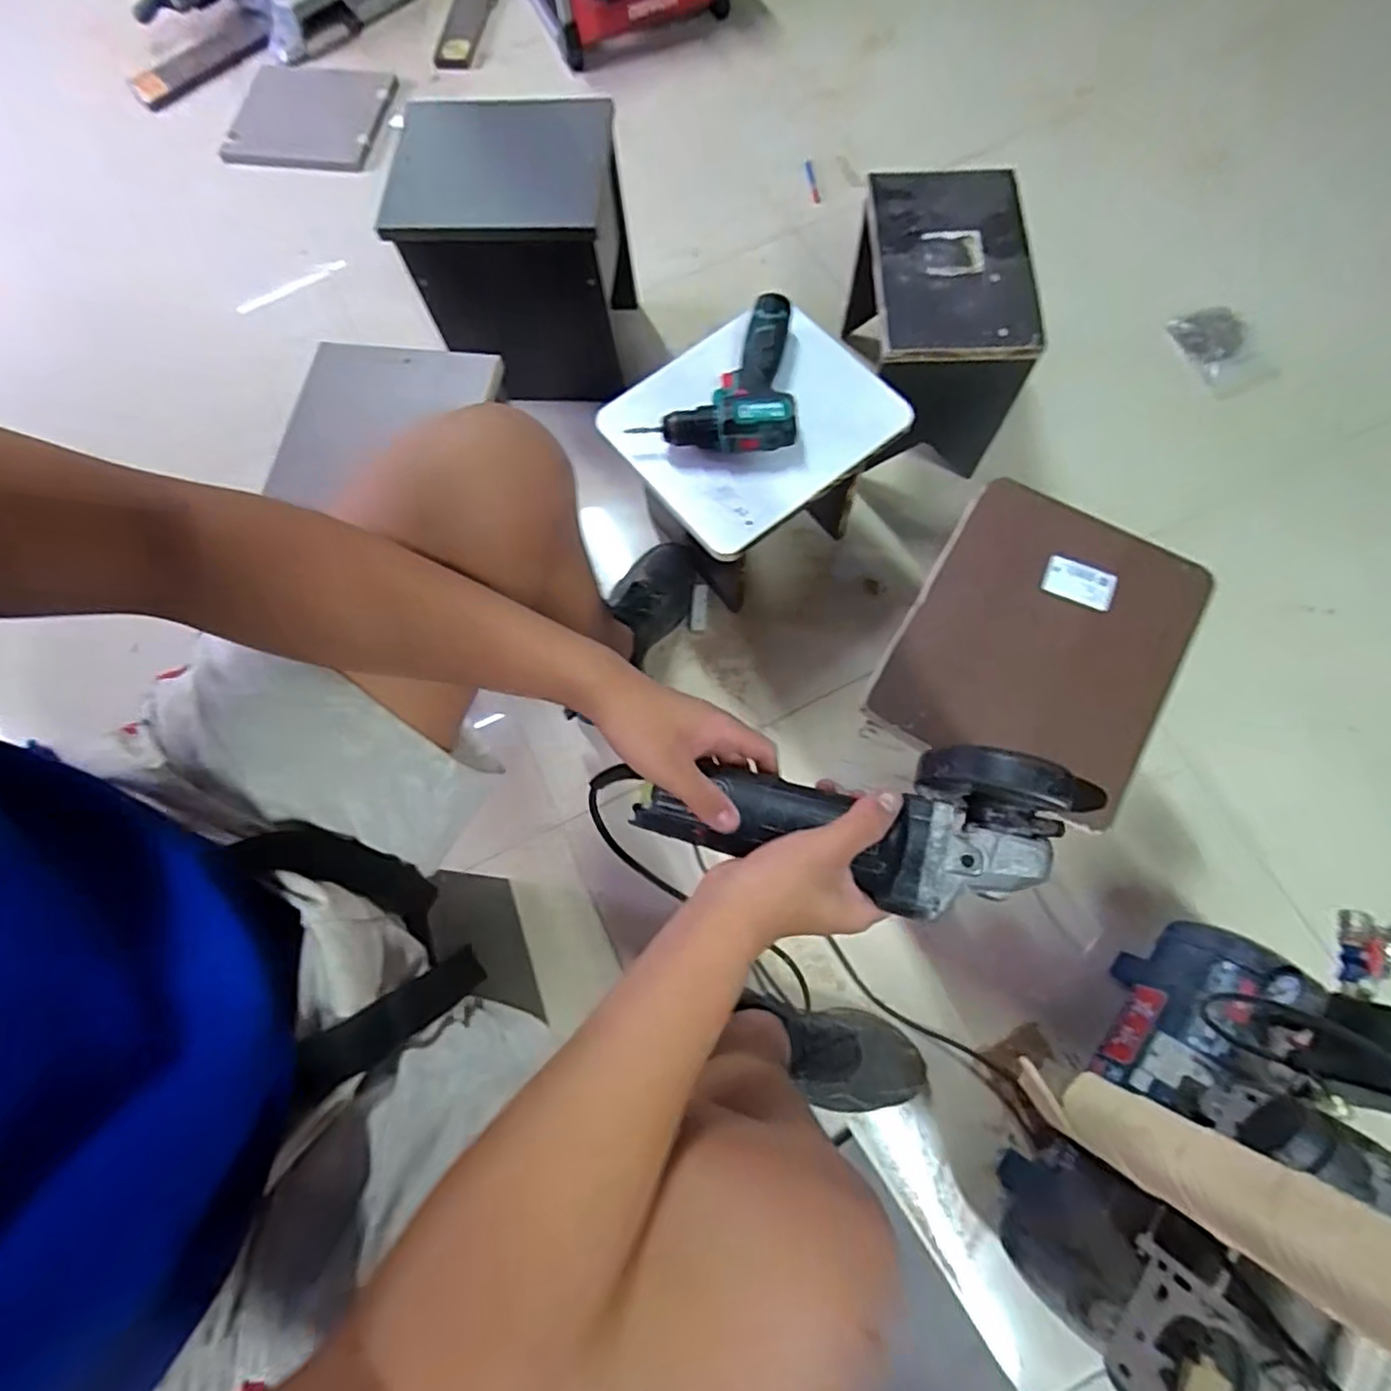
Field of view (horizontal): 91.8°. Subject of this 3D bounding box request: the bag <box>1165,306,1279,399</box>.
[{"bbox_3d":[0.865,-0.567,1.103,0.127,0.023,0.155,-25,74,-5],"label":"bag"}]

